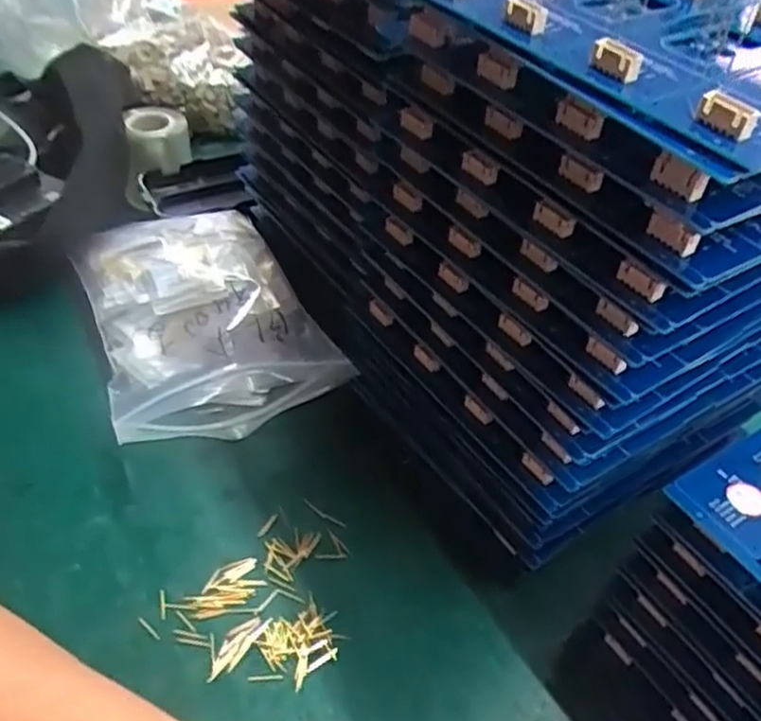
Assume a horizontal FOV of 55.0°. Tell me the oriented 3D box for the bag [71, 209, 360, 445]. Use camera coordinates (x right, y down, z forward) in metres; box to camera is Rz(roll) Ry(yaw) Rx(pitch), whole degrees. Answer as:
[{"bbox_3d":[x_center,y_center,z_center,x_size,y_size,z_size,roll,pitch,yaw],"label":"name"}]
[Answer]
[{"bbox_3d":[-0.122,-0.036,0.491,0.134,0.047,0.204,-17,48,-19],"label":"bag"}]

